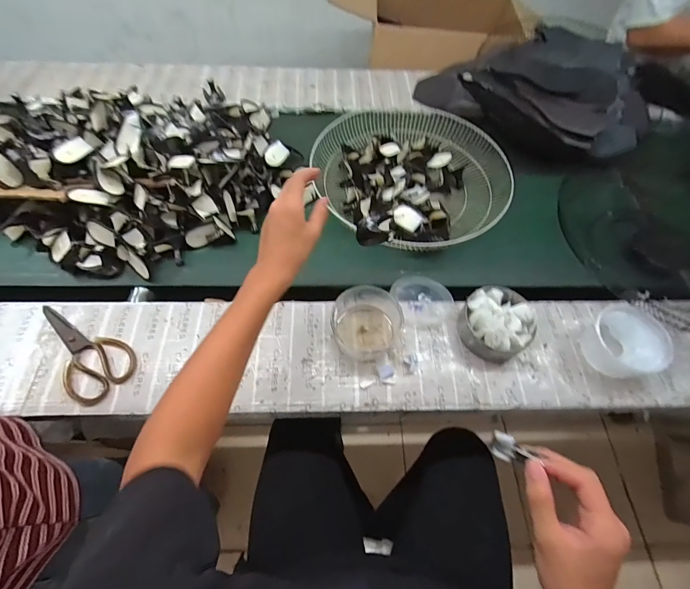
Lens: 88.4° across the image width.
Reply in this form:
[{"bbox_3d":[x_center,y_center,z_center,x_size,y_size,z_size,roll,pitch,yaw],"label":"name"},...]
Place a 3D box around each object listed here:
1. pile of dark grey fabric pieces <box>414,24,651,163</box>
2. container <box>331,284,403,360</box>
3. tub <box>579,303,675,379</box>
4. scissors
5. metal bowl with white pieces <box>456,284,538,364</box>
[{"bbox_3d":[0.468,-0.494,0.872,0.303,0.168,0.471,-32,68,-20],"label":"pile of dark grey fabric pieces"},{"bbox_3d":[0.036,0.043,0.603,0.110,0.062,0.107,2,61,-3],"label":"container"},{"bbox_3d":[0.467,0.080,0.596,0.116,0.056,0.114,2,61,-3],"label":"tub"},{"bbox_3d":[-0.441,0.088,0.584,0.204,0.007,0.103,35,64,15],"label":"scissors"},{"bbox_3d":[0.258,0.046,0.605,0.118,0.077,0.116,2,61,-3],"label":"metal bowl with white pieces"}]

